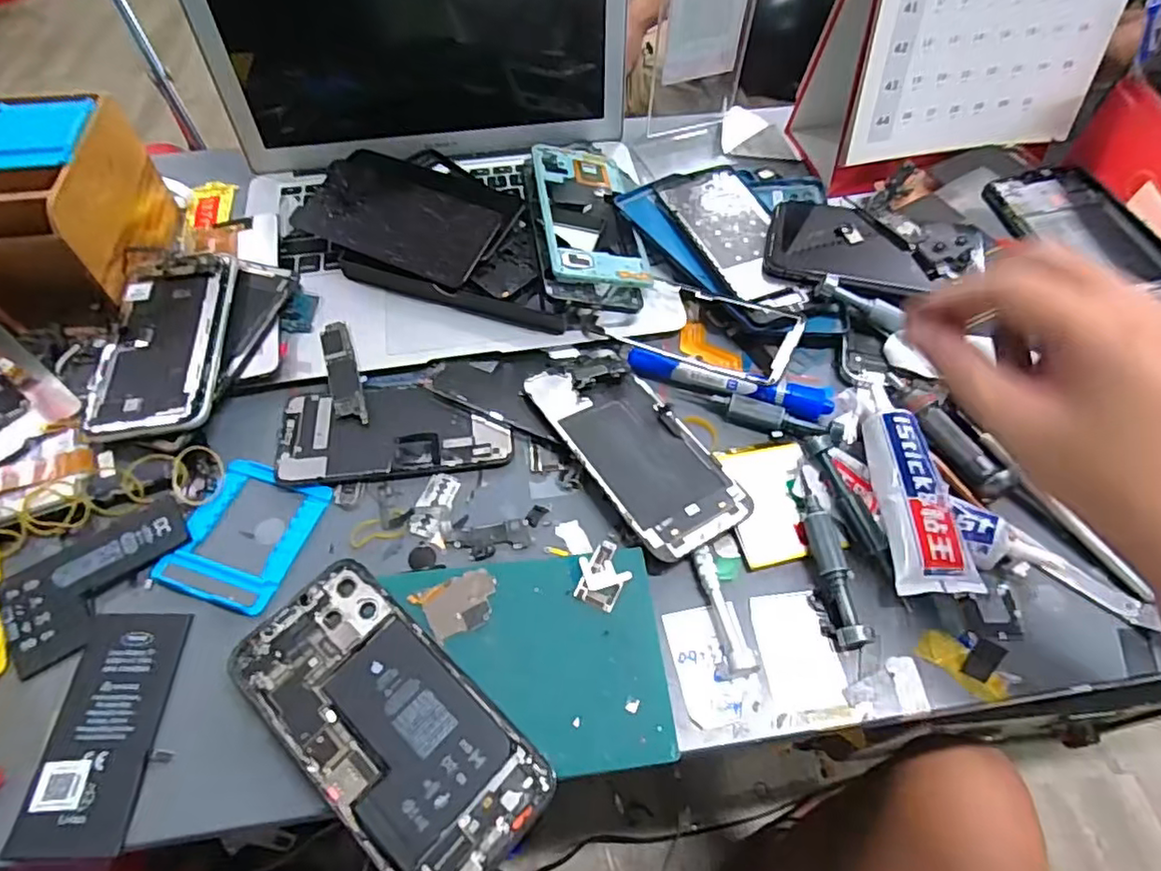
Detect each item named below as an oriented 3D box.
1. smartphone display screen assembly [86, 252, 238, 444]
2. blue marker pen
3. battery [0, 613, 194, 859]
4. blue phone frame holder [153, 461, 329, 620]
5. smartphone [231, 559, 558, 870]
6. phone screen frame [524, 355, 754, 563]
[{"bbox_3d":[-0.273,-0.062,0.410,0.074,0.009,0.138,-5,62,-3],"label":"smartphone display screen assembly"},{"bbox_3d":[0.098,-0.036,0.414,0.134,0.021,0.019,16,57,10],"label":"blue marker pen"},{"bbox_3d":[-0.232,0.143,0.309,0.051,0.008,0.108,4,57,-8],"label":"battery"},{"bbox_3d":[-0.195,0.055,0.363,0.069,0.012,0.084,15,57,9],"label":"blue phone frame holder"},{"bbox_3d":[-0.092,0.135,0.297,0.160,0.006,0.076,39,65,19],"label":"smartphone"},{"bbox_3d":[0.034,0.007,0.392,0.071,0.015,0.150,-28,61,-18],"label":"phone screen frame"}]

